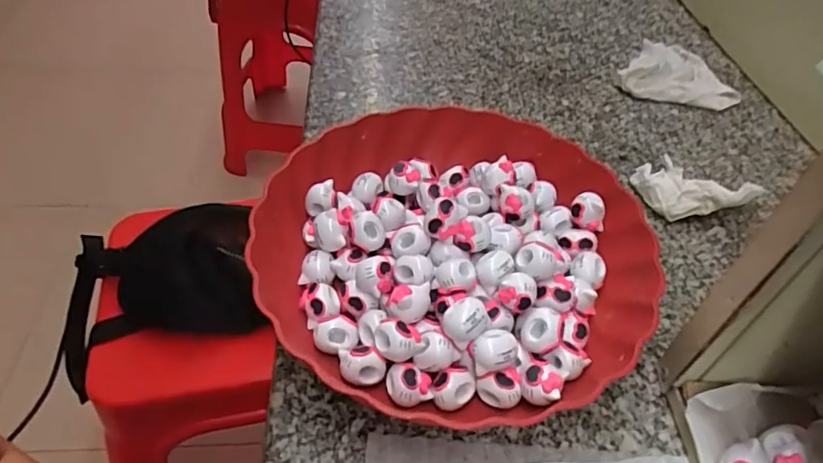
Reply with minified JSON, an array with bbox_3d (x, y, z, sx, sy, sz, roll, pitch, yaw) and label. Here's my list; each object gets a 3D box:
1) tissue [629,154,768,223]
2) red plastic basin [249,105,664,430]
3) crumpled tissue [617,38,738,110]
[{"bbox_3d":[0.208,-0.033,0.429,0.054,0.033,0.074,-34,59,-31],"label":"tissue"},{"bbox_3d":[0.028,0.006,0.371,0.239,0.055,0.230,3,47,-3],"label":"red plastic basin"},{"bbox_3d":[0.260,-0.163,0.560,0.109,0.016,0.109,10,47,4],"label":"crumpled tissue"}]

